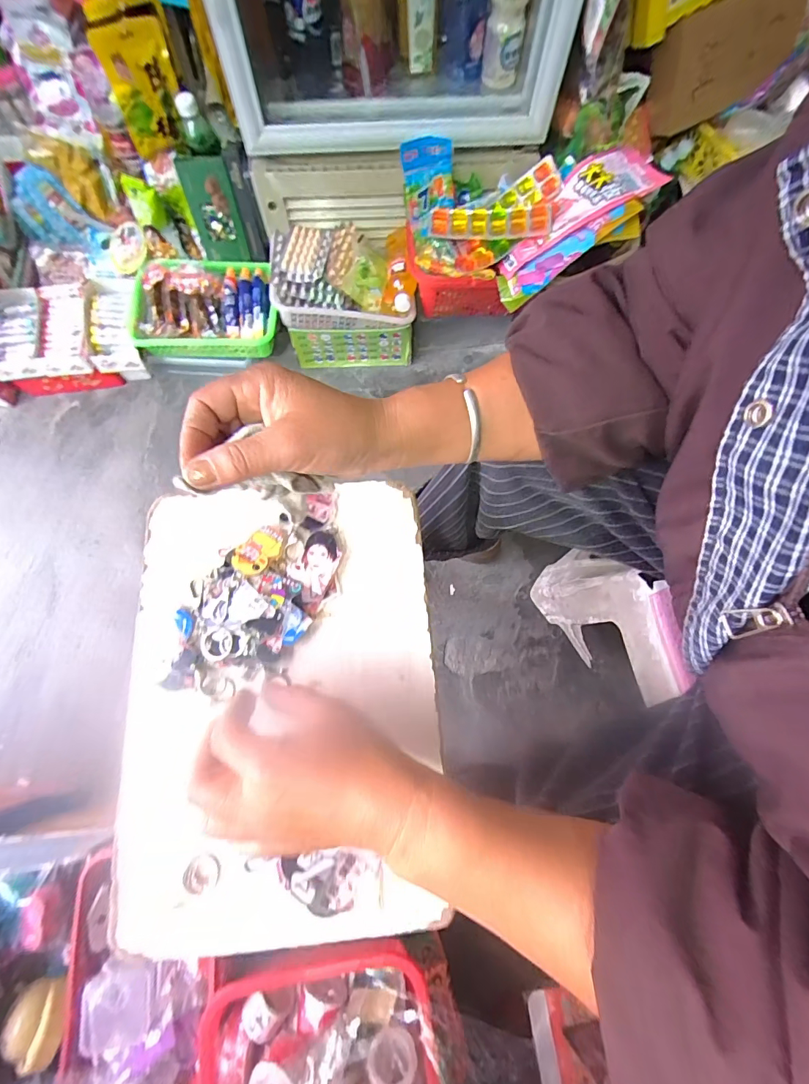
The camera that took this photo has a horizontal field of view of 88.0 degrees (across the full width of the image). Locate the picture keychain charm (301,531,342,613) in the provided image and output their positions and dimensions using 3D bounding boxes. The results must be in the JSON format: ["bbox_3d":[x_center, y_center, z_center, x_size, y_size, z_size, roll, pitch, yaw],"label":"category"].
[{"bbox_3d":[-0.070,0.024,0.349,0.028,0.007,0.066,1,73,-1],"label":"picture keychain charm"}]

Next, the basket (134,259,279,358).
[{"bbox_3d":[-0.387,-0.459,0.821,0.276,0.071,0.180,-4,73,-2],"label":"basket"}]

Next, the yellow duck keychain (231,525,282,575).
[{"bbox_3d":[-0.120,0.007,0.343,0.027,0.008,0.044,32,75,8],"label":"yellow duck keychain"}]

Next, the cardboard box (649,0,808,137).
[{"bbox_3d":[0.585,-0.882,0.754,0.284,0.152,0.033,-26,53,3],"label":"cardboard box"}]

